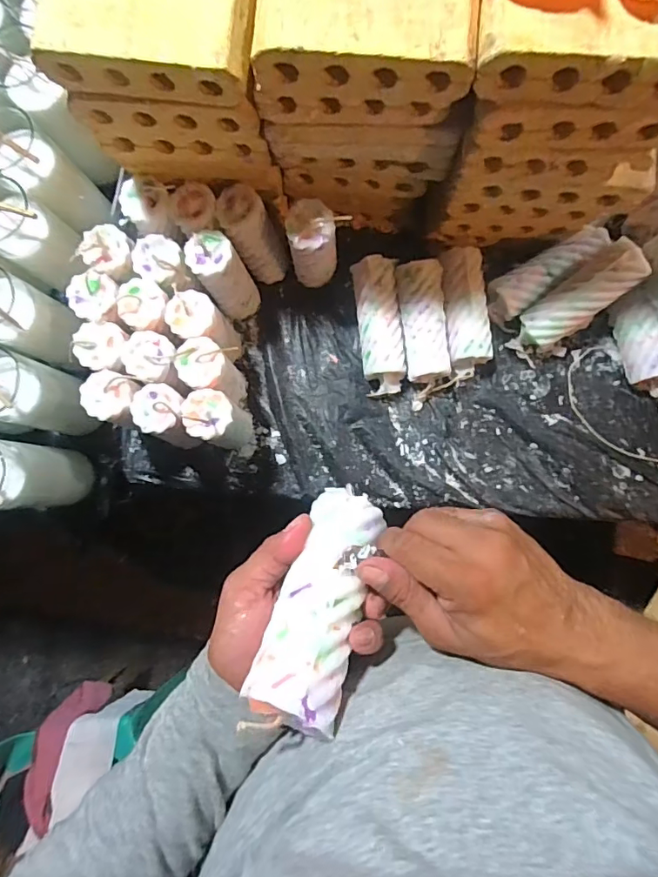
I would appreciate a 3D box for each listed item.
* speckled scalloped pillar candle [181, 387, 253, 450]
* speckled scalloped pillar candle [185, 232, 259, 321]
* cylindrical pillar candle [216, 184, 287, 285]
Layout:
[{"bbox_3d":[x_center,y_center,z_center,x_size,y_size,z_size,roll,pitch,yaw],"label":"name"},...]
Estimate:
[{"bbox_3d":[-0.124,-0.019,0.565,0.047,0.128,0.050,0,84,3],"label":"speckled scalloped pillar candle"},{"bbox_3d":[-0.121,-0.189,0.582,0.053,0.127,0.052,-28,83,0],"label":"speckled scalloped pillar candle"},{"bbox_3d":[-0.089,-0.239,0.584,0.052,0.129,0.057,0,84,3],"label":"cylindrical pillar candle"}]

